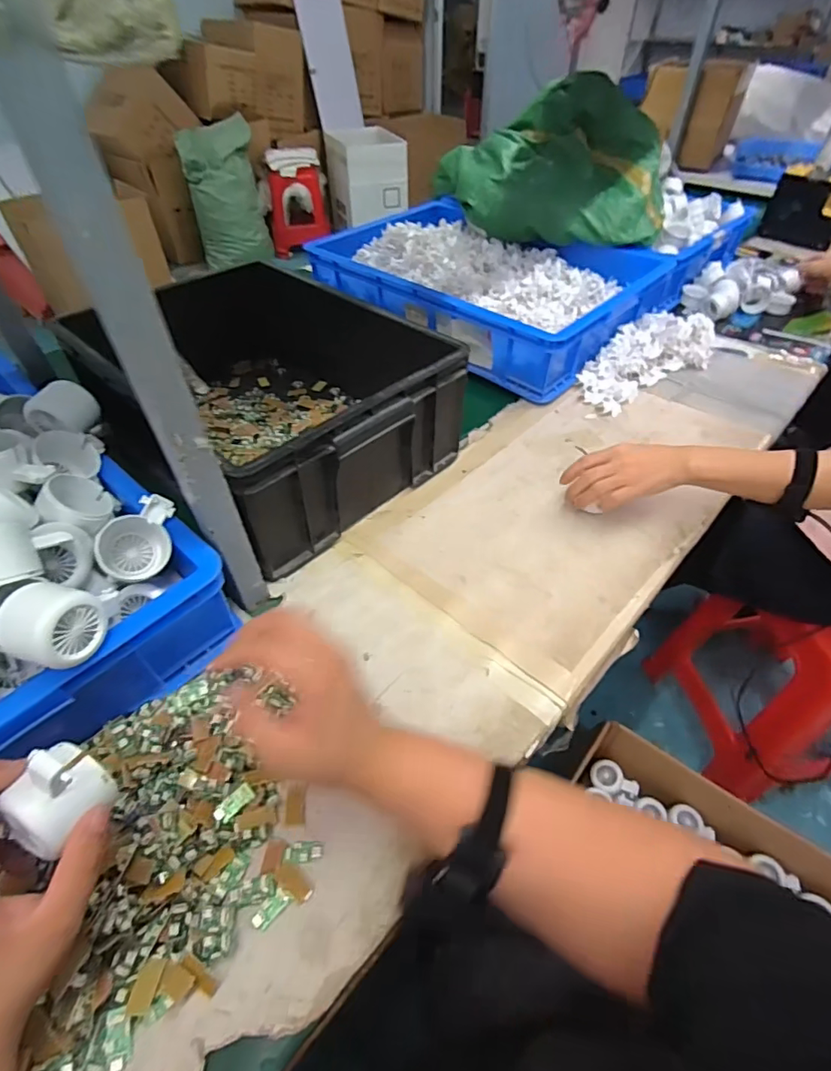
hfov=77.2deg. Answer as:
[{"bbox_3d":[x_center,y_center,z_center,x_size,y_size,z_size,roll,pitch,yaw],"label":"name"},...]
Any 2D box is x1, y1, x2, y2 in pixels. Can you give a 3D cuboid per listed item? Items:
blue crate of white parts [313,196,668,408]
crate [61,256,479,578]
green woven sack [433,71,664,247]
[{"bbox_3d":[0.146,-0.510,1.044,0.573,0.125,0.443,34,56,28],"label":"blue crate of white parts"},{"bbox_3d":[-0.203,-0.197,0.722,0.341,0.168,0.445,-36,56,-28],"label":"crate"},{"bbox_3d":[0.258,-0.753,1.053,0.486,0.224,0.278,12,49,12],"label":"green woven sack"}]

